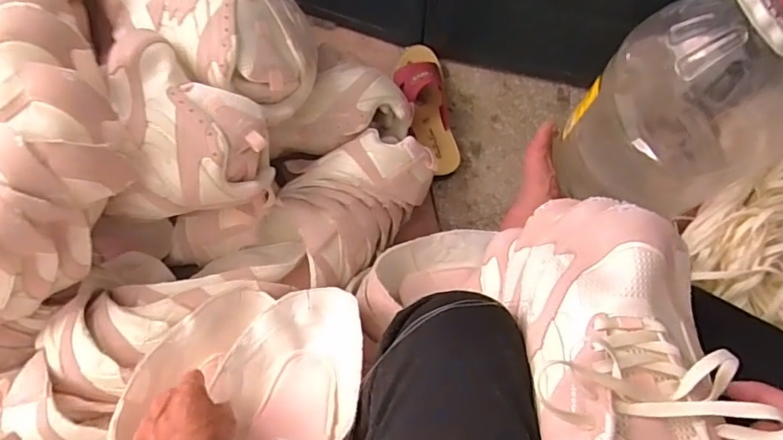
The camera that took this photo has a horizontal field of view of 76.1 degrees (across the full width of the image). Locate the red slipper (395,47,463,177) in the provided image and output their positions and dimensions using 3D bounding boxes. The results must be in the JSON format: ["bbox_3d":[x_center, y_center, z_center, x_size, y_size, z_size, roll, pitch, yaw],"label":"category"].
[{"bbox_3d":[0.061,-0.180,0.796,0.084,0.077,0.226,-16,75,-4],"label":"red slipper"}]

